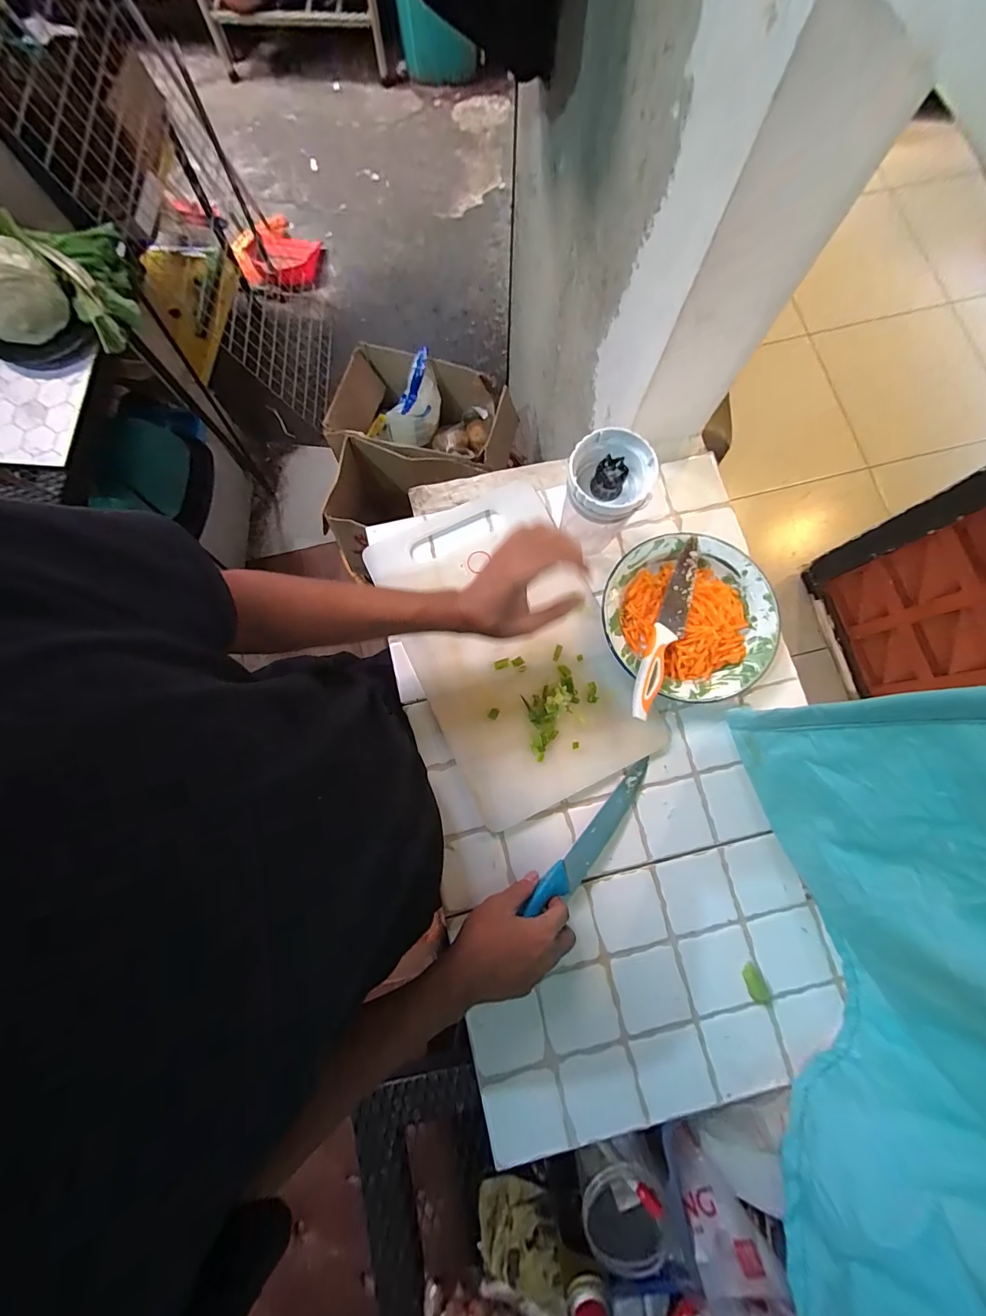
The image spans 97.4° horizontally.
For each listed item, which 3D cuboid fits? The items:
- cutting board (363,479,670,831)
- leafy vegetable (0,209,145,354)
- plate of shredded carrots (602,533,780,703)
[{"bbox_3d":[0.019,-0.018,0.552,0.243,0.013,0.398,-26,81,-4],"label":"cutting board"},{"bbox_3d":[-0.804,-0.686,0.770,0.261,0.146,0.182,1,80,1],"label":"leafy vegetable"},{"bbox_3d":[0.244,-0.052,0.543,0.207,0.030,0.206,0,80,1],"label":"plate of shredded carrots"}]

